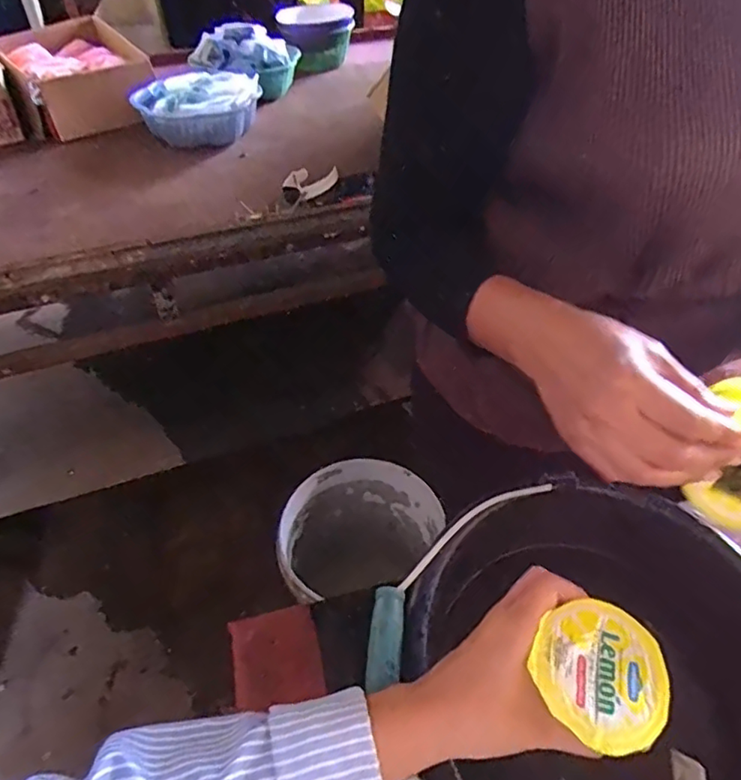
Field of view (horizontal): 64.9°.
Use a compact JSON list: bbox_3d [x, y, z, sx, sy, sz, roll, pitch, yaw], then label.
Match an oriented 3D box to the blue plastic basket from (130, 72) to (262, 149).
[{"bbox_3d":[-0.380,-0.629,1.299,0.259,0.095,0.220,-24,52,-19],"label":"blue plastic basket"}]

